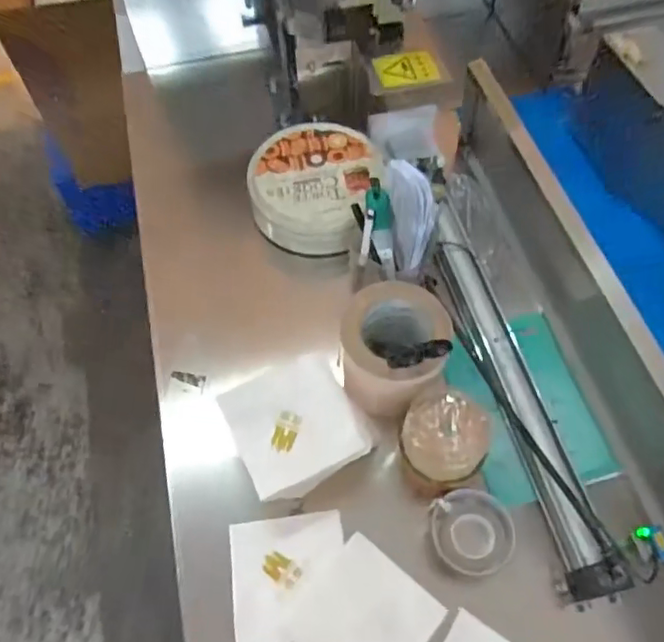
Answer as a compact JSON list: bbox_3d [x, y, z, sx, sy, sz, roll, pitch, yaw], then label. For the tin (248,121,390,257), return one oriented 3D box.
[{"bbox_3d":[-0.022,-0.178,0.813,0.178,0.075,0.188,-1,59,1],"label":"tin"}]

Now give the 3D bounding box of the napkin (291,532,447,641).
[{"bbox_3d":[0.030,0.286,0.558,0.110,0.005,0.118,37,73,18],"label":"napkin"}]

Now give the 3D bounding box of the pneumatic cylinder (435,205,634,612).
[{"bbox_3d":[0.197,0.064,0.662,0.048,0.051,0.467,-13,60,-6],"label":"pneumatic cylinder"}]

